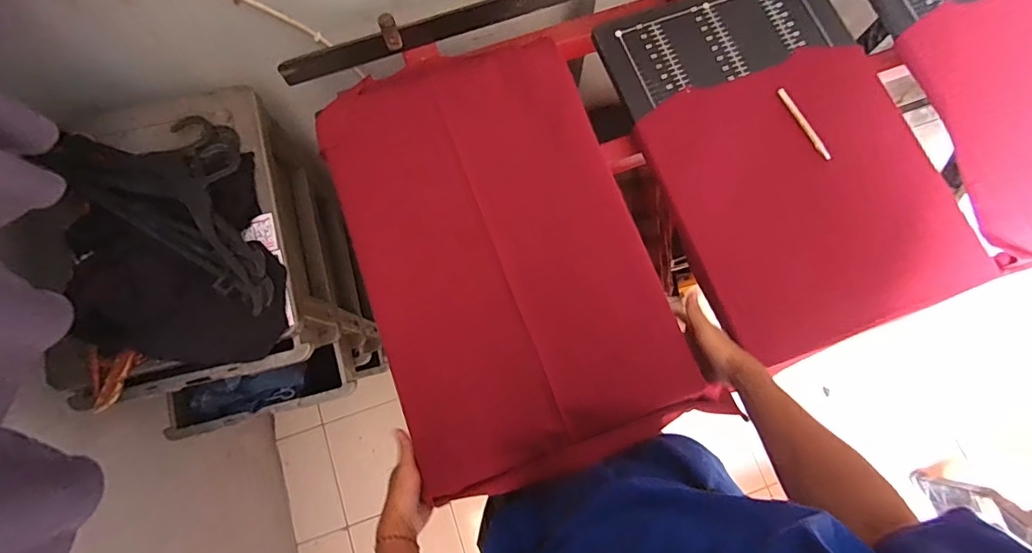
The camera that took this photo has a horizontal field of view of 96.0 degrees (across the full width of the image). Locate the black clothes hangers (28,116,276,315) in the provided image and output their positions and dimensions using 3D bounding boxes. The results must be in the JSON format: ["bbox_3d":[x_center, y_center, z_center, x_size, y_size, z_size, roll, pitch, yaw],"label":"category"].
[{"bbox_3d":[-0.506,-0.146,0.709,0.451,0.038,0.208,32,79,7],"label":"black clothes hangers"}]

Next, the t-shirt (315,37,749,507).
[{"bbox_3d":[-0.026,-0.049,0.693,0.409,0.037,0.645,-21,75,-6],"label":"t-shirt"}]

